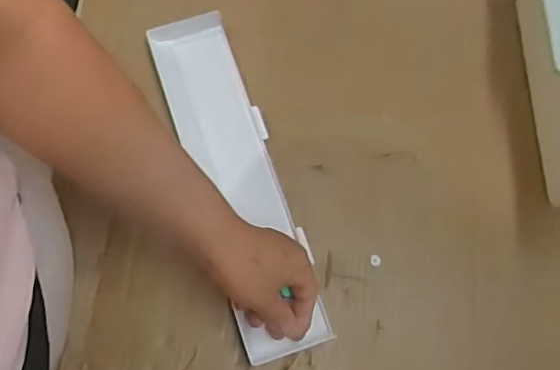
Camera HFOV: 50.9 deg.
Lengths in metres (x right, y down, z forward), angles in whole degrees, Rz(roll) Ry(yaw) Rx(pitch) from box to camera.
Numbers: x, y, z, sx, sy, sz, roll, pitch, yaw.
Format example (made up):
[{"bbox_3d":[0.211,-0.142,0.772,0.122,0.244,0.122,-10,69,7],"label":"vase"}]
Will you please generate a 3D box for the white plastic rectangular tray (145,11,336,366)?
[{"bbox_3d":[-0.040,-0.008,0.538,0.078,0.027,0.325,-19,74,-6],"label":"white plastic rectangular tray"}]

